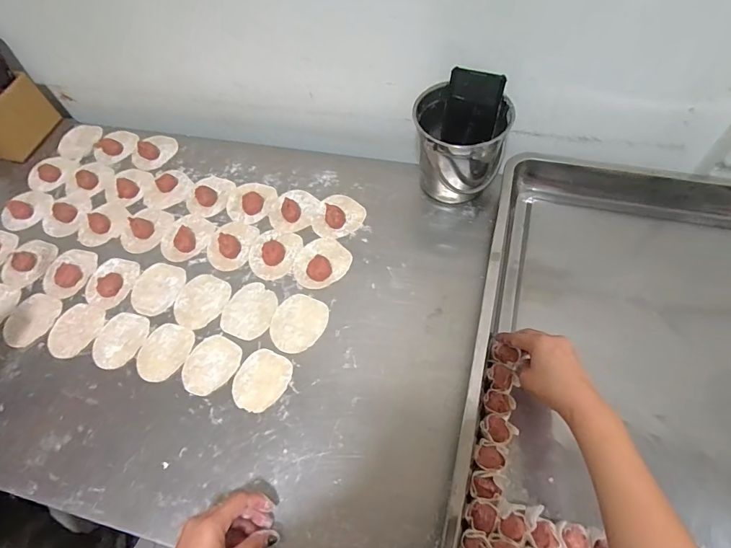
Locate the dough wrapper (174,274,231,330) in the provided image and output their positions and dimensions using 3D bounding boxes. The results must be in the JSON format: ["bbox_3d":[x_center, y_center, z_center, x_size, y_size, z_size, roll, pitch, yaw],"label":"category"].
[{"bbox_3d":[-0.242,0.039,0.616,0.075,0.004,0.084,17,63,15],"label":"dough wrapper"}]

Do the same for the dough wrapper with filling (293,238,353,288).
[{"bbox_3d":[-0.067,-0.020,0.621,0.076,0.017,0.084,36,69,23],"label":"dough wrapper with filling"}]

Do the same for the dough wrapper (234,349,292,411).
[{"bbox_3d":[-0.137,0.137,0.546,0.067,0.004,0.077,24,65,18],"label":"dough wrapper"}]

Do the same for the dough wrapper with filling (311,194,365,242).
[{"bbox_3d":[-0.046,-0.095,0.661,0.081,0.021,0.081,-39,64,-16],"label":"dough wrapper with filling"}]

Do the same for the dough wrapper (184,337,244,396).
[{"bbox_3d":[-0.210,0.122,0.567,0.069,0.005,0.079,29,67,20],"label":"dough wrapper"}]

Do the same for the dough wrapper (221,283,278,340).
[{"bbox_3d":[-0.165,0.052,0.602,0.073,0.006,0.082,15,63,14],"label":"dough wrapper"}]

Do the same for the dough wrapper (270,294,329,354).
[{"bbox_3d":[-0.093,0.068,0.579,0.072,0.004,0.082,17,63,15],"label":"dough wrapper"}]

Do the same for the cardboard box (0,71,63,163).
[{"bbox_3d":[-0.673,-0.297,0.774,0.115,0.114,0.144,6,61,9],"label":"cardboard box"}]

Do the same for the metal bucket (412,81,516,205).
[{"bbox_3d":[0.138,-0.191,0.636,0.128,0.144,0.121,-3,60,4],"label":"metal bucket"}]

